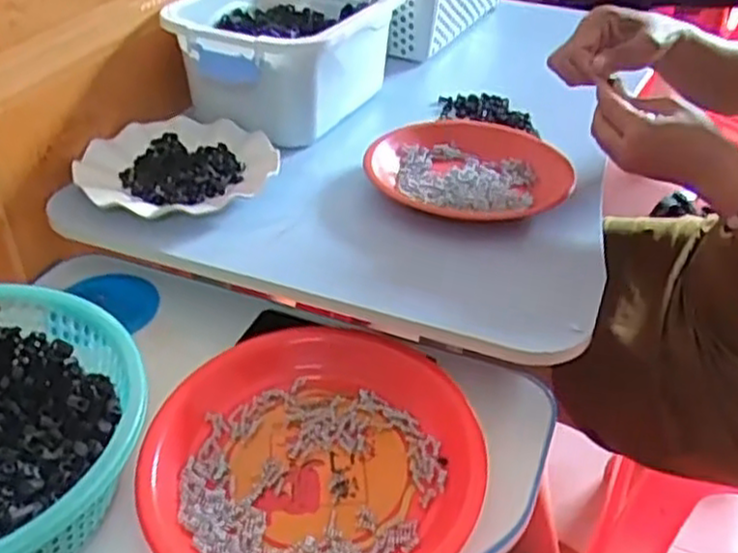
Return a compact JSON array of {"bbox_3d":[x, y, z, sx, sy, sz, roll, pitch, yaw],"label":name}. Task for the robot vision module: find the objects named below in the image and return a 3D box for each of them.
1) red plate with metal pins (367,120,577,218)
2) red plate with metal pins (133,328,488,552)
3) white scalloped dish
[{"bbox_3d":[0.093,-0.101,0.706,0.188,0.034,0.166,-28,47,-34],"label":"red plate with metal pins"},{"bbox_3d":[-0.036,0.123,0.502,0.221,0.026,0.208,0,38,0],"label":"red plate with metal pins"},{"bbox_3d":[-0.178,-0.105,0.711,0.179,0.023,0.184,2,37,-1],"label":"white scalloped dish"}]

